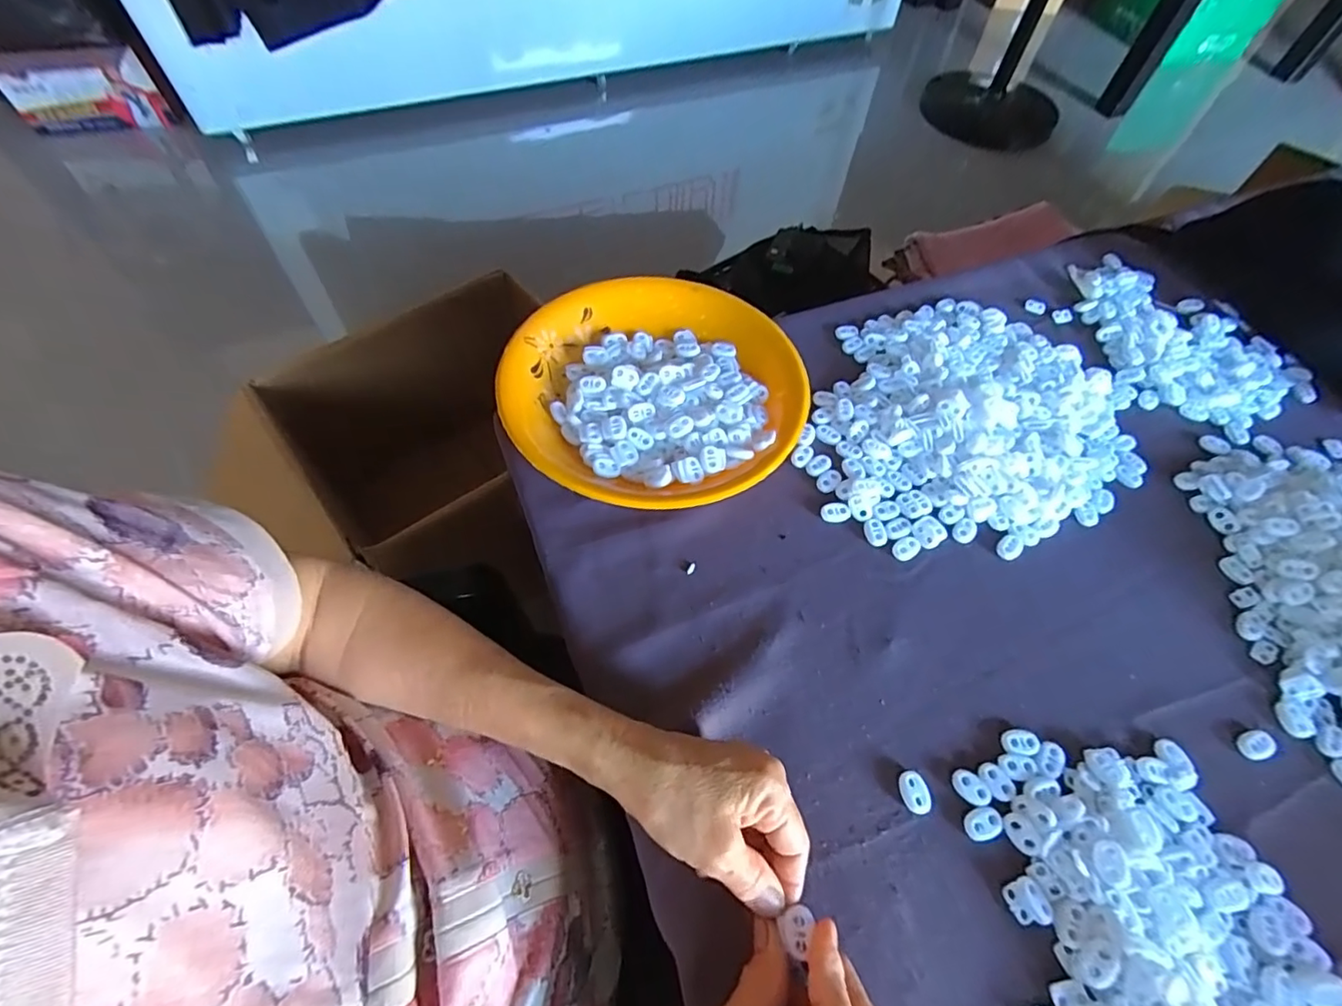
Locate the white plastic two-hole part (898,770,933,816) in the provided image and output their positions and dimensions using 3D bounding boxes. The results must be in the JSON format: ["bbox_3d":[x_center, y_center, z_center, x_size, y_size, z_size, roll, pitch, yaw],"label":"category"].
[{"bbox_3d":[0.144,0.170,0.335,0.017,0.005,0.023,-10,60,-9],"label":"white plastic two-hole part"}]

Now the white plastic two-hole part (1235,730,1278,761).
[{"bbox_3d":[0.371,0.153,0.359,0.023,0.006,0.016,-7,58,-8],"label":"white plastic two-hole part"}]

